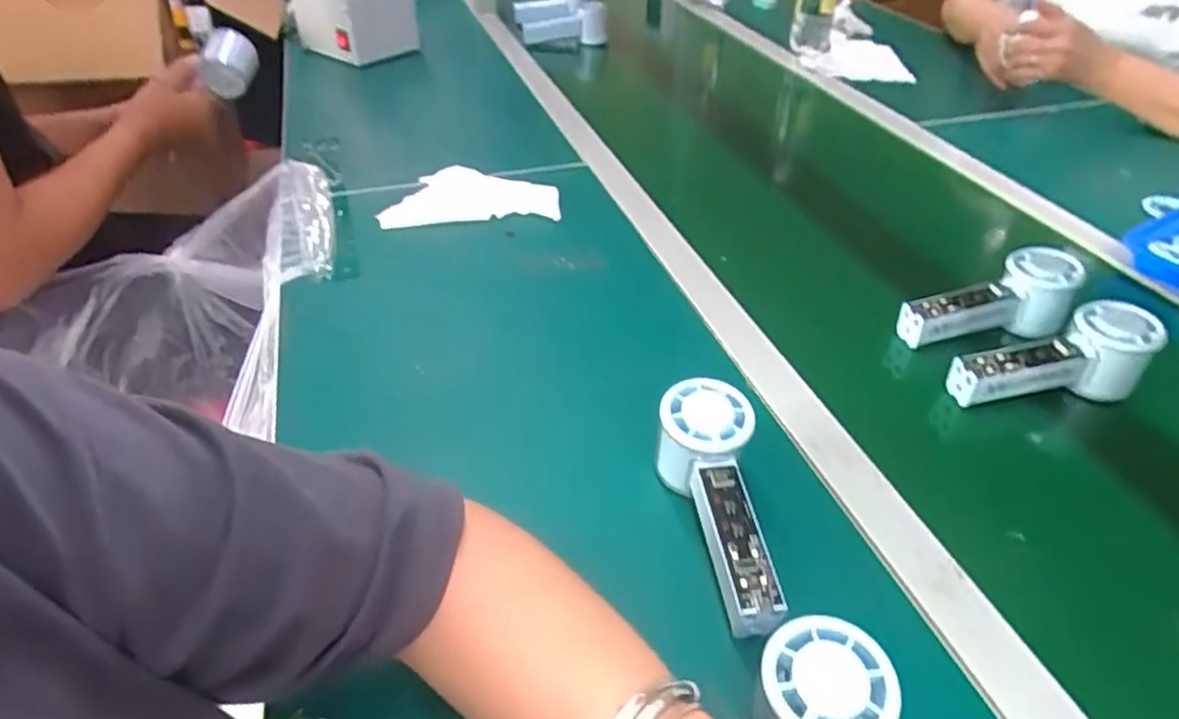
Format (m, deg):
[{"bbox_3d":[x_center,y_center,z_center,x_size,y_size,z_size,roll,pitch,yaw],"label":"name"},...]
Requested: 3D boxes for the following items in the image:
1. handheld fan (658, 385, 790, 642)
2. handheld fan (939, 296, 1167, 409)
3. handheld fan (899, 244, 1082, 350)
[{"bbox_3d":[0.074,0.086,0.425,0.058,0.060,0.149,1,39,-1],"label":"handheld fan"},{"bbox_3d":[0.358,0.004,0.556,0.154,0.065,0.059,-13,41,3],"label":"handheld fan"},{"bbox_3d":[0.343,-0.048,0.615,0.154,0.060,0.057,-16,42,1],"label":"handheld fan"}]

